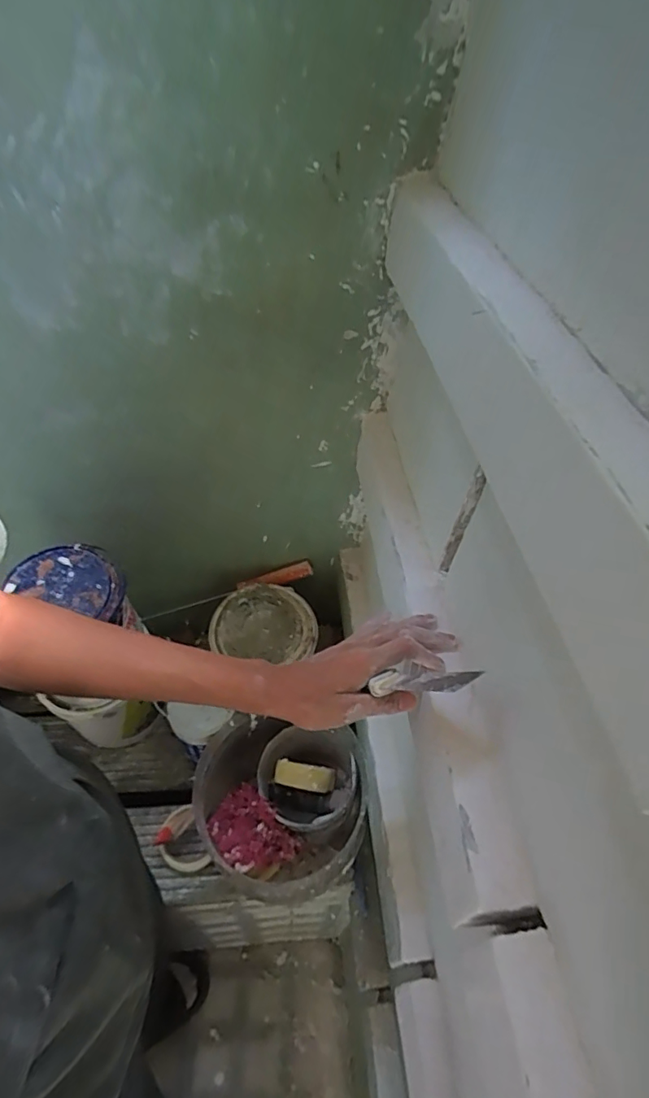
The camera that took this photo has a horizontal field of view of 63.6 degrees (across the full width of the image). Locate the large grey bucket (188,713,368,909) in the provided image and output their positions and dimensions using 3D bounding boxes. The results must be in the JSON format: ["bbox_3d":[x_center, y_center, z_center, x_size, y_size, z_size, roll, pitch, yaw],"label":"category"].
[{"bbox_3d":[-0.068,0.384,0.789,0.256,0.178,0.231,20,48,13],"label":"large grey bucket"}]

